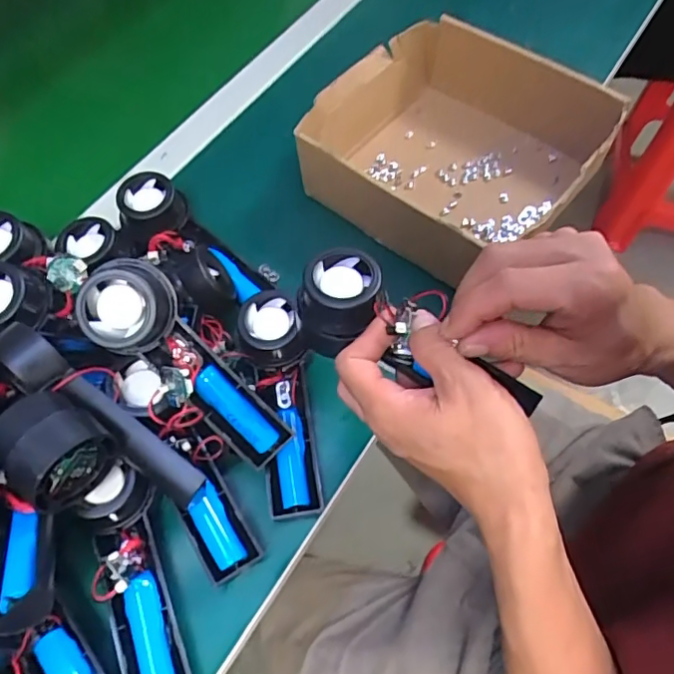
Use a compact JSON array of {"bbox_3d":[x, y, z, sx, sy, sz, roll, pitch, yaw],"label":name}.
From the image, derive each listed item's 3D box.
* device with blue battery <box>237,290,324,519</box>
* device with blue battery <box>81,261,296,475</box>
[{"bbox_3d":[-0.040,0.045,0.412,0.056,0.038,0.160,-10,73,-2],"label":"device with blue battery"},{"bbox_3d":[-0.092,0.016,0.363,0.159,0.041,0.062,48,68,-15],"label":"device with blue battery"}]

